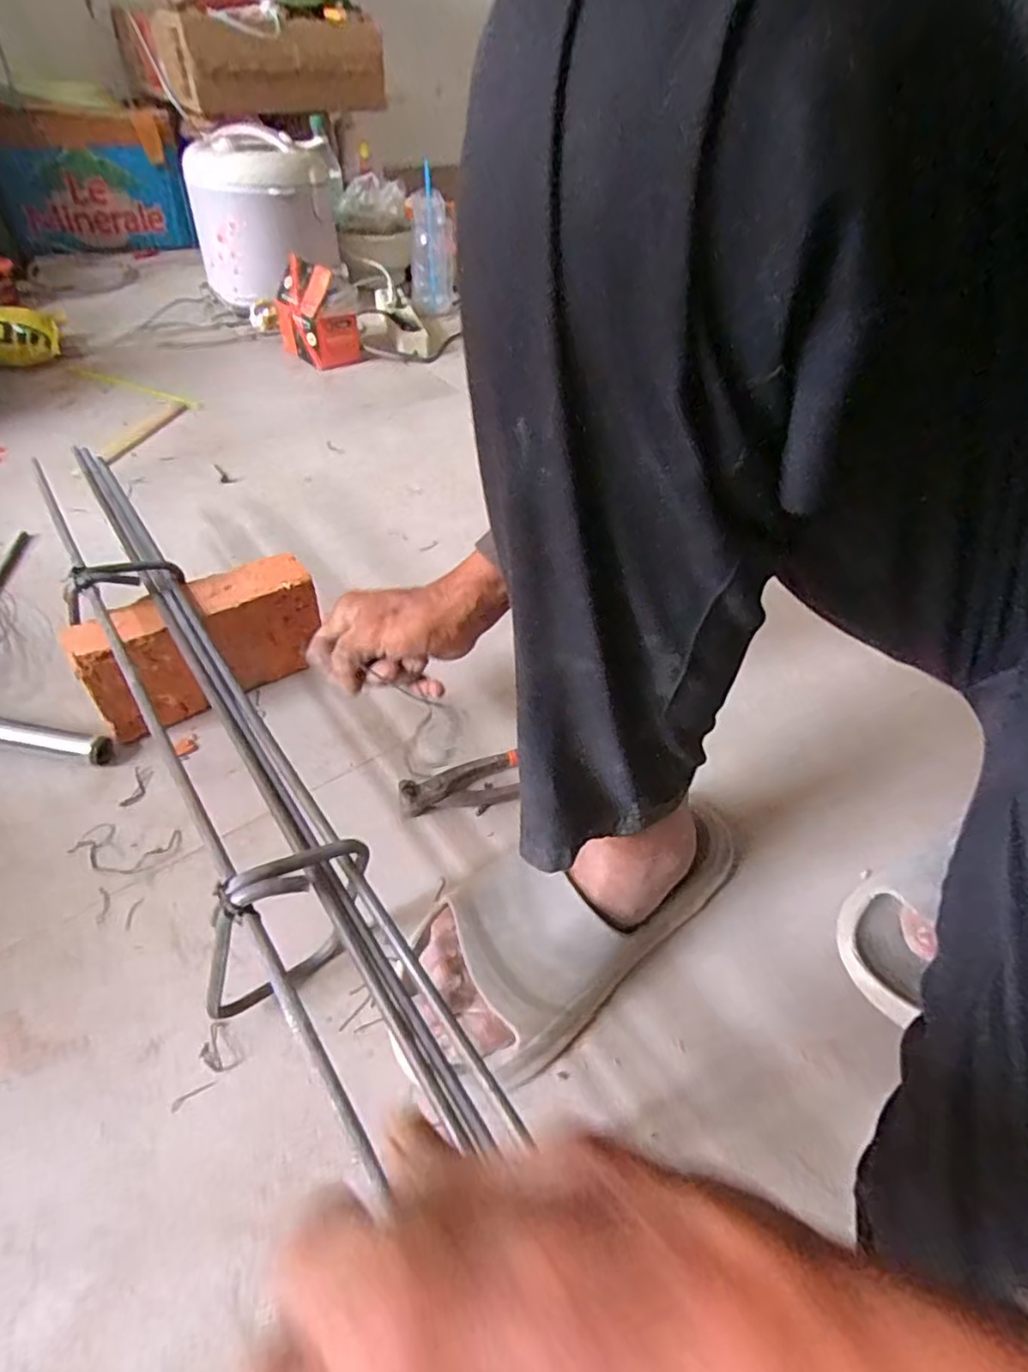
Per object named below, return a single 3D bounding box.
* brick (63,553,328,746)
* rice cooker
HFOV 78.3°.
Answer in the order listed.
[{"bbox_3d":[-0.263,-0.036,0.543,0.186,0.100,0.048,-27,55,-29],"label":"brick"},{"bbox_3d":[-0.496,-0.941,1.287,0.273,0.283,0.247,-8,47,-13],"label":"rice cooker"}]

